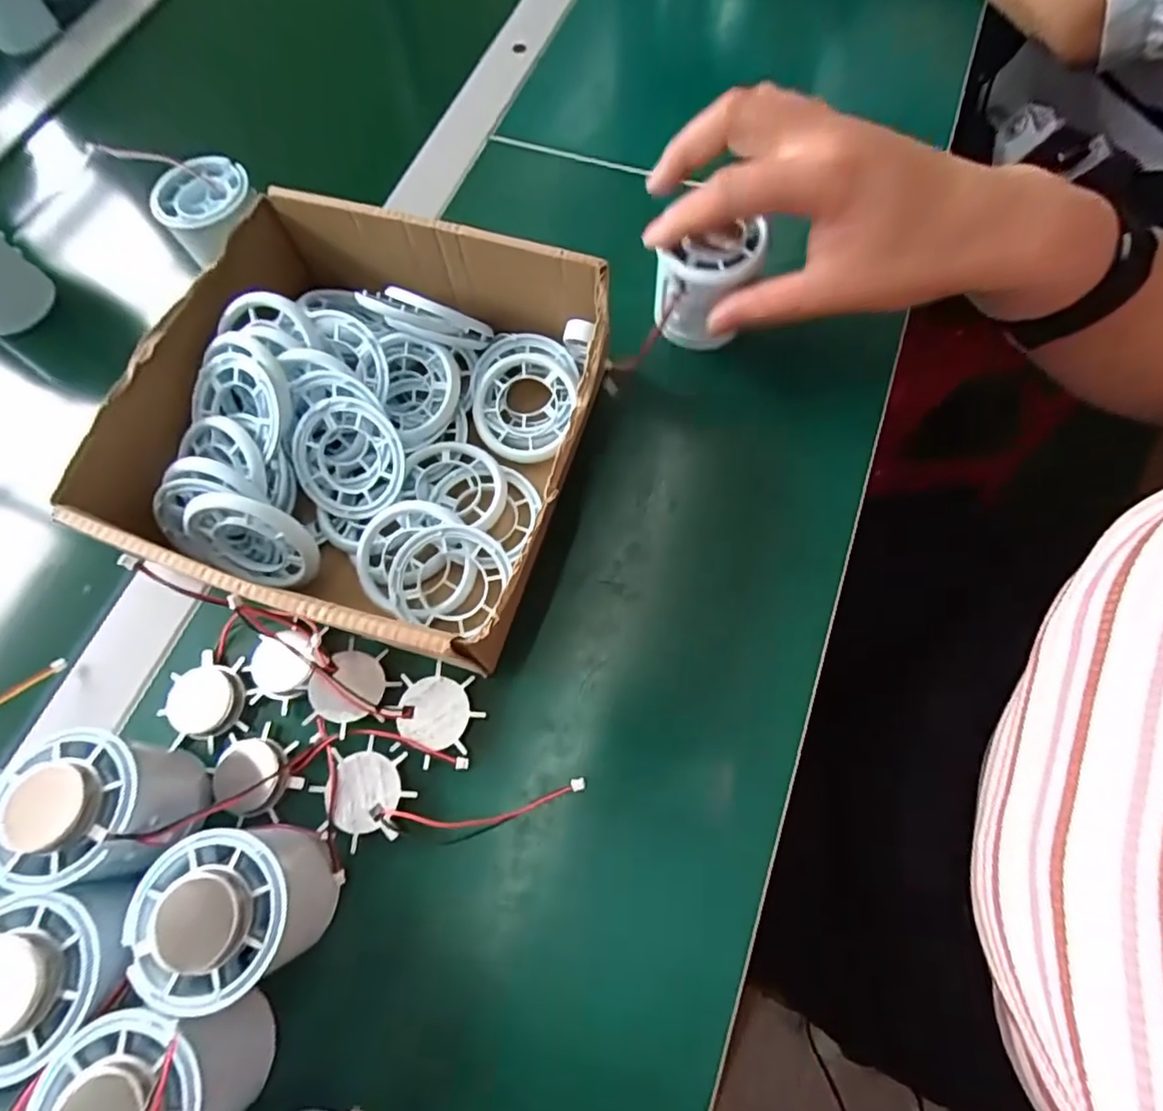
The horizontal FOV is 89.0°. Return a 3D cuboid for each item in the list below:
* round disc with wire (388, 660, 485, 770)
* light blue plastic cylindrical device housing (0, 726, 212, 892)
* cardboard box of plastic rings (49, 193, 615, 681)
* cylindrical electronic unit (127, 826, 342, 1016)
[{"bbox_3d":[-0.066,0.071,0.268,0.038,0.004,0.041,-16,69,-3],"label":"round disc with wire"},{"bbox_3d":[-0.190,0.099,0.238,0.054,0.052,0.052,-1,69,3],"label":"light blue plastic cylindrical device housing"},{"bbox_3d":[-0.101,-0.062,0.288,0.201,0.072,0.191,16,71,9],"label":"cardboard box of plastic rings"},{"bbox_3d":[-0.128,0.131,0.221,0.055,0.050,0.052,-1,69,3],"label":"cylindrical electronic unit"}]

